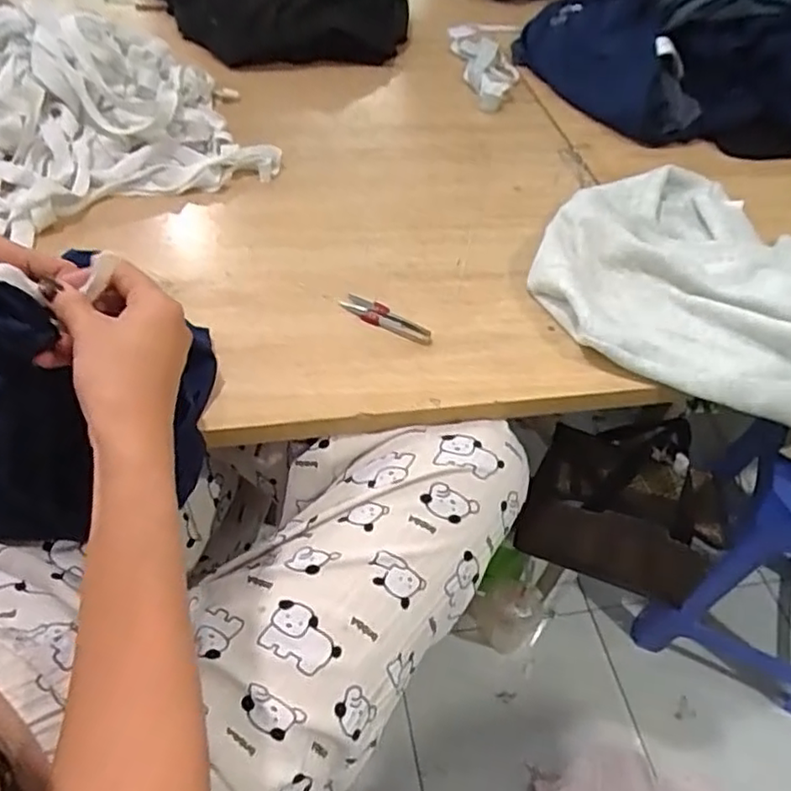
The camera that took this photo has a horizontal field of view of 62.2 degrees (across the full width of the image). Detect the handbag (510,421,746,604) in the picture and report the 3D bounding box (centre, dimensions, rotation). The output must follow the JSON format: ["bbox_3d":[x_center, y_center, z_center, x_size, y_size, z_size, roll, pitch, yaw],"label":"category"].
[{"bbox_3d":[0.289,0.131,0.815,0.222,0.209,0.125,20,50,13],"label":"handbag"}]

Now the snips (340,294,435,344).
[{"bbox_3d":[-0.009,-0.079,0.670,0.102,0.006,0.025,26,51,17],"label":"snips"}]

